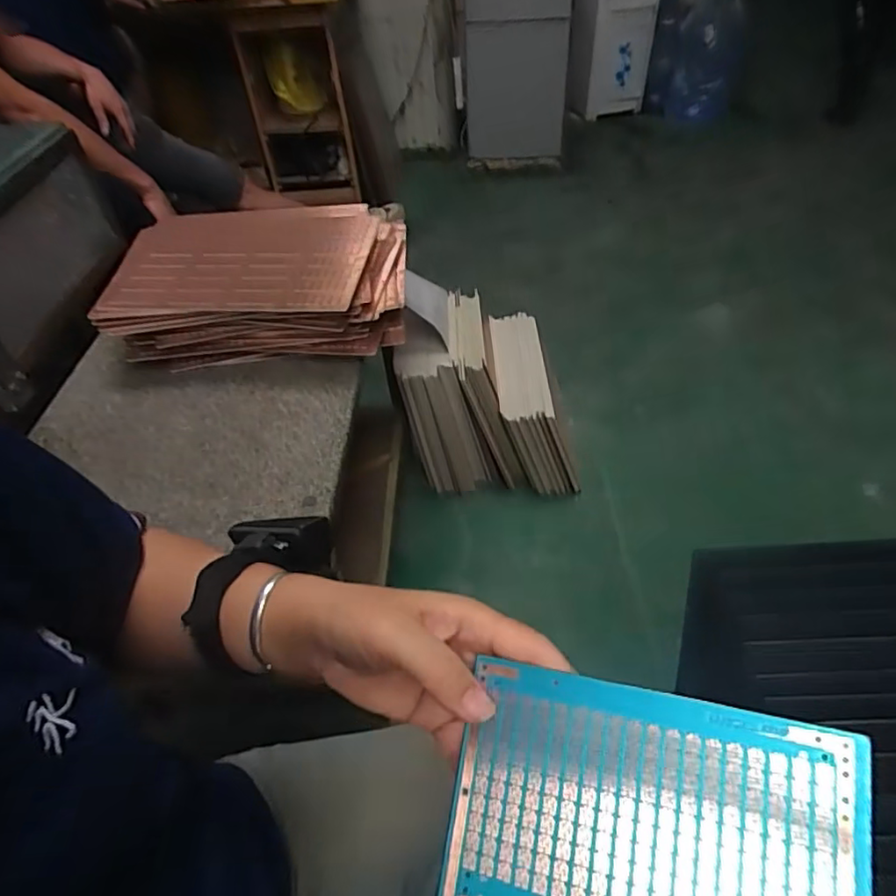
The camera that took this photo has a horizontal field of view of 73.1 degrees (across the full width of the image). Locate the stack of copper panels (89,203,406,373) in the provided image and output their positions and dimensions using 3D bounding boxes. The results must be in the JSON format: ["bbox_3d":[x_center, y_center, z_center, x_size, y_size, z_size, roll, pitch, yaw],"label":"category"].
[{"bbox_3d":[-0.257,-0.243,0.884,0.374,0.109,0.278,-3,46,3],"label":"stack of copper panels"}]

